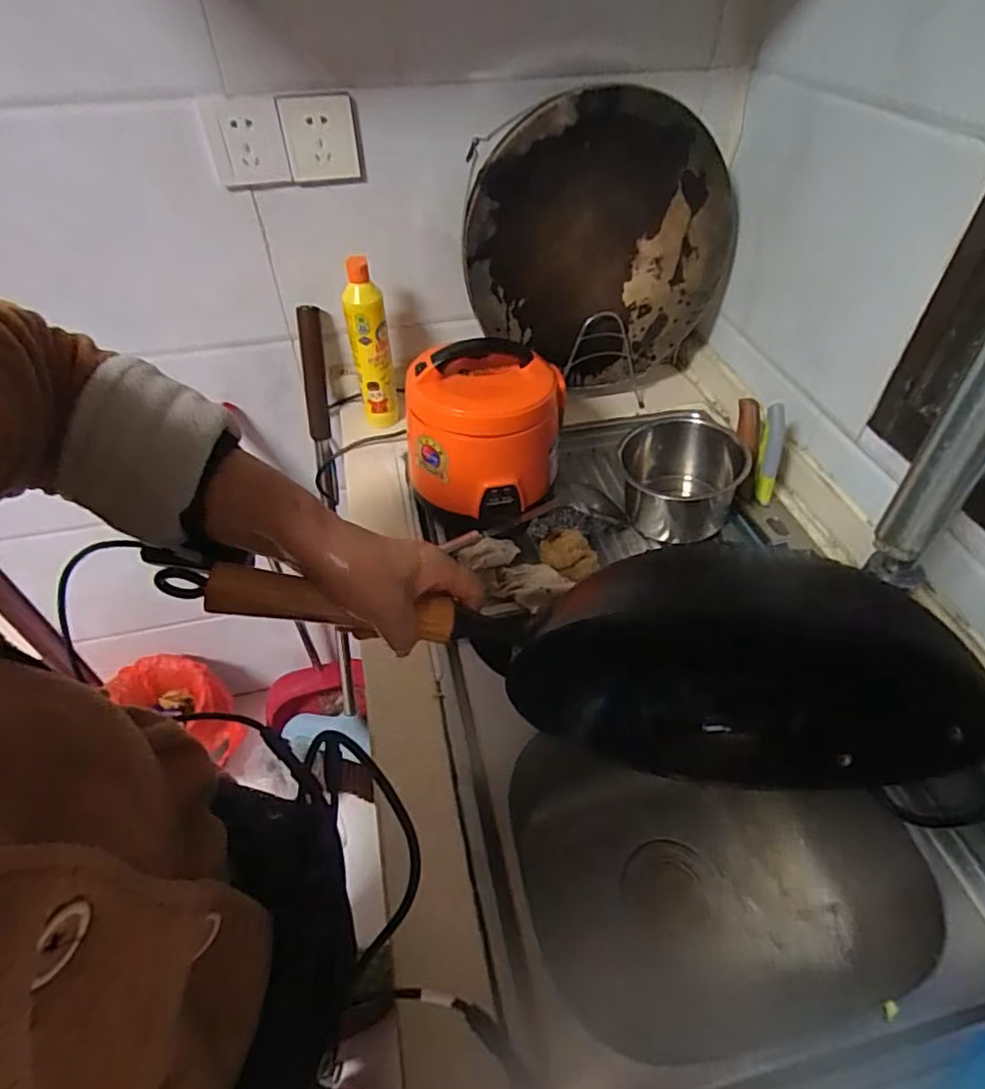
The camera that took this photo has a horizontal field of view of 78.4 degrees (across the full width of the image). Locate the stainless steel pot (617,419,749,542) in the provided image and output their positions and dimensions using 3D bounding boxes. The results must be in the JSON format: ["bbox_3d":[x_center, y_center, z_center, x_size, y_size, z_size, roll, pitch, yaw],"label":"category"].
[{"bbox_3d":[0.236,-0.089,0.771,0.150,0.100,0.125,13,48,14],"label":"stainless steel pot"}]

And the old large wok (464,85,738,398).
[{"bbox_3d":[0.157,-0.392,0.854,0.383,0.371,0.087,-13,47,-11],"label":"old large wok"}]

